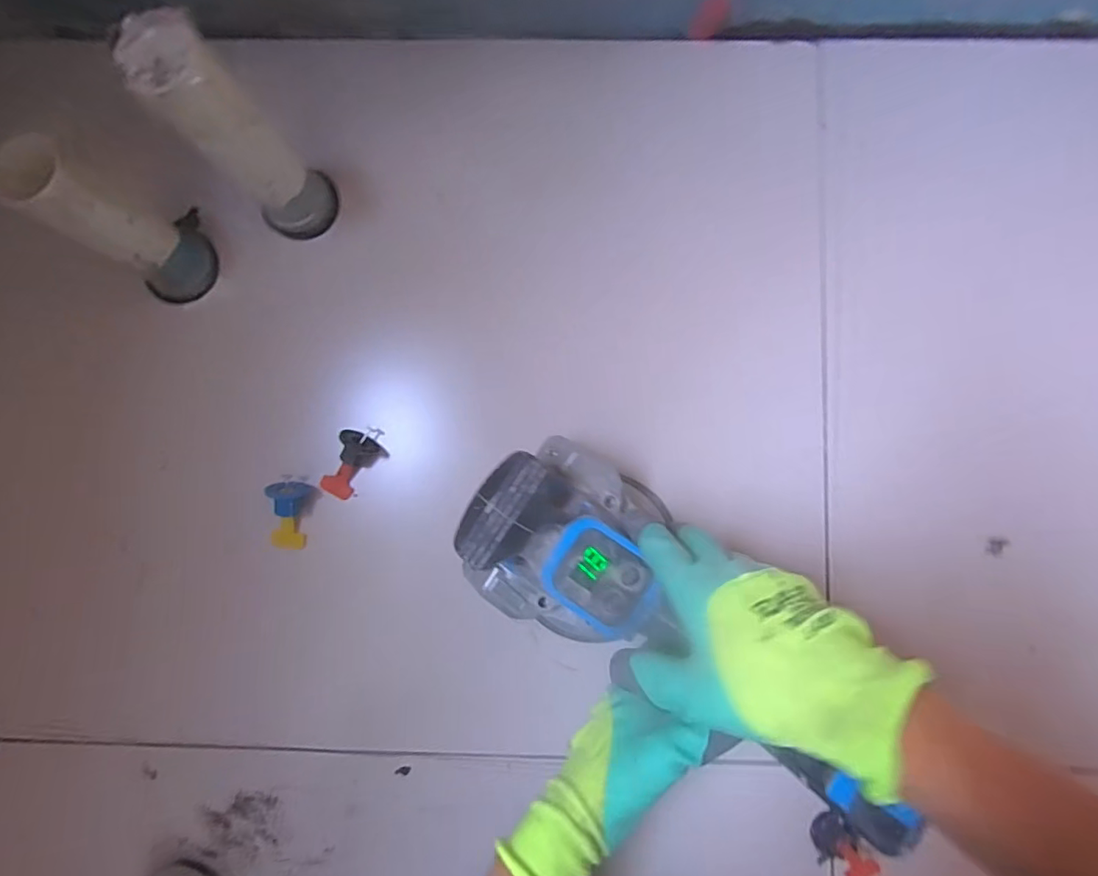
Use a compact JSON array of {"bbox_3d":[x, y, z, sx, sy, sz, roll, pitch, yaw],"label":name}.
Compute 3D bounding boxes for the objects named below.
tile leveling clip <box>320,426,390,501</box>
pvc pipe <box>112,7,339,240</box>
[{"bbox_3d":[-0.166,0.018,0.460,0.036,0.027,0.066,42,87,3],"label":"tile leveling clip"},{"bbox_3d":[-0.215,-0.210,0.392,0.053,0.170,0.058,0,86,0],"label":"pvc pipe"}]

